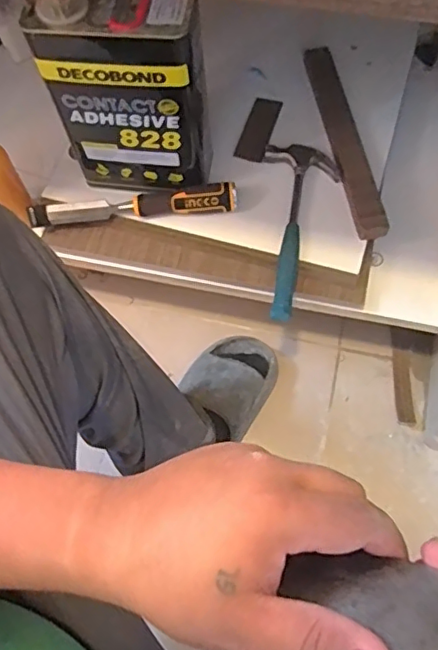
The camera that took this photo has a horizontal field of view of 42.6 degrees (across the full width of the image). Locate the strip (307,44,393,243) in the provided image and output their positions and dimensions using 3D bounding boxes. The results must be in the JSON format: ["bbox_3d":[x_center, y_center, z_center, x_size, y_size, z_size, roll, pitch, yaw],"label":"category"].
[{"bbox_3d":[0.169,-0.258,0.764,0.037,0.022,0.320,-9,67,-1],"label":"strip"}]

